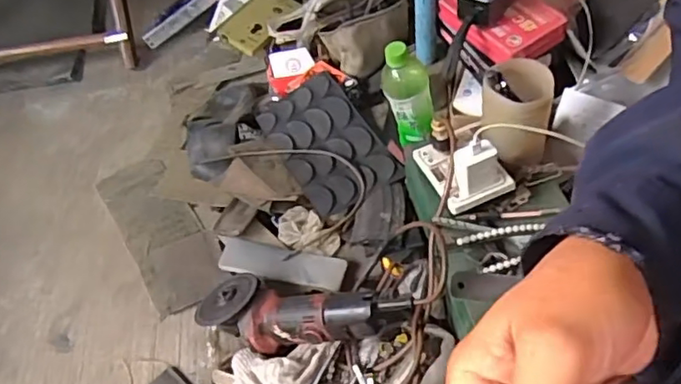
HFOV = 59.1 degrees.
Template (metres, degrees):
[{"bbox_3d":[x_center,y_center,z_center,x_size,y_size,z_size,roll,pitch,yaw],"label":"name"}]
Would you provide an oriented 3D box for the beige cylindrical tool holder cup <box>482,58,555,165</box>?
[{"bbox_3d":[0.221,-0.101,0.760,0.084,0.093,0.091,-3,50,4],"label":"beige cylindrical tool holder cup"}]

